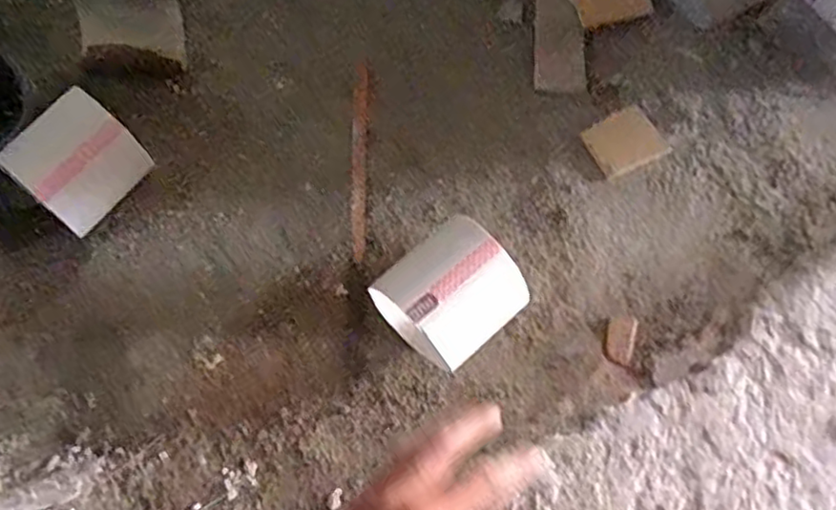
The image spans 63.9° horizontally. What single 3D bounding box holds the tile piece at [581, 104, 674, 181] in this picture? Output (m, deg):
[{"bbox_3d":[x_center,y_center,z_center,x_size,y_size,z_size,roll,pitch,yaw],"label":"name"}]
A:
[{"bbox_3d":[0.182,-0.100,0.591,0.064,0.004,0.054,-26,71,-7],"label":"tile piece"}]

